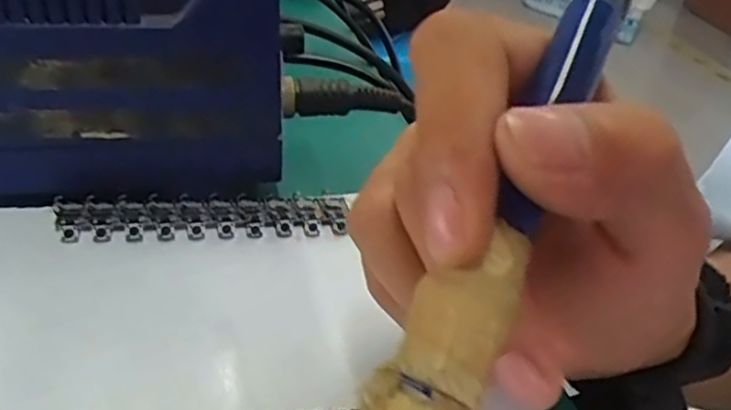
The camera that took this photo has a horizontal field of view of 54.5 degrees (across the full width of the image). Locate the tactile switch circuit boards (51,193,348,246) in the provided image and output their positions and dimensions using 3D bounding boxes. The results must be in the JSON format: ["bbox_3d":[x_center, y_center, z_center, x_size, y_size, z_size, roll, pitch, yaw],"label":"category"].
[{"bbox_3d":[-0.061,0.006,0.272,0.107,0.010,0.022,1,34,-17],"label":"tactile switch circuit boards"}]

